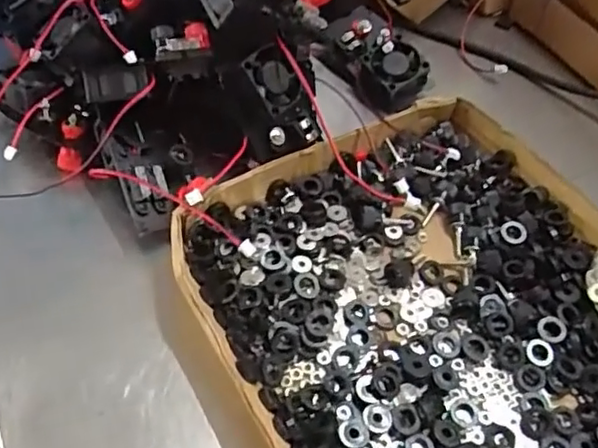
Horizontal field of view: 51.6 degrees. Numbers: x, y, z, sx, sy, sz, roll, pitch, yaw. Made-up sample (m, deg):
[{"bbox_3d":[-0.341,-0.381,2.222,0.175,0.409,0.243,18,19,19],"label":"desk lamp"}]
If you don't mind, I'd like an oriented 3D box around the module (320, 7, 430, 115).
[{"bbox_3d":[0.057,-0.130,0.485,0.049,0.031,0.098,-23,57,-22],"label":"module"}]

